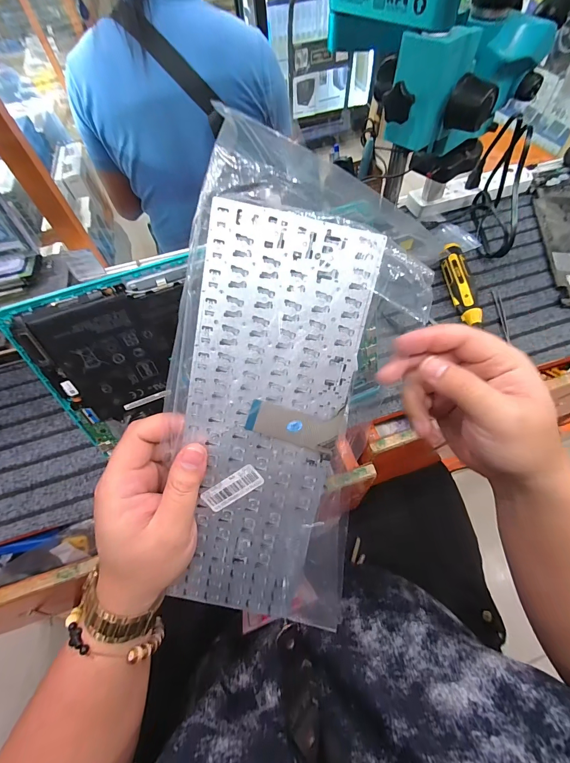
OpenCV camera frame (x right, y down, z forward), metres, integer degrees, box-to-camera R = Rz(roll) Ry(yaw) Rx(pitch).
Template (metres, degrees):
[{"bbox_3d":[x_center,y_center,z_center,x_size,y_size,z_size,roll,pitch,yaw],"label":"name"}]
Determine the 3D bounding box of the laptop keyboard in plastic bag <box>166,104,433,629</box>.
[{"bbox_3d":[-0.005,0.032,0.239,0.151,0.354,0.012,10,15,-5],"label":"laptop keyboard in plastic bag"}]

